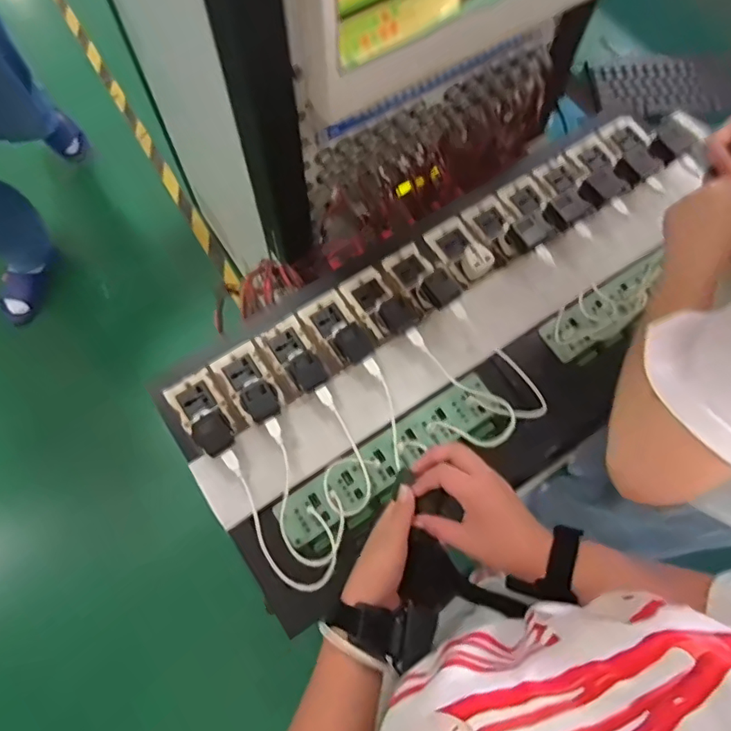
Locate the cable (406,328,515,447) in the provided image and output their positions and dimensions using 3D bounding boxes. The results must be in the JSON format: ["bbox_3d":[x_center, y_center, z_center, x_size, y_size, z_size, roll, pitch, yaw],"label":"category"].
[{"bbox_3d":[0.105,0.035,0.689,0.079,0.067,0.179,-40,75,-15],"label":"cable"}]

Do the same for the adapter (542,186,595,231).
[{"bbox_3d":[0.290,-0.222,0.769,0.058,0.025,0.052,-28,72,-12],"label":"adapter"}]

